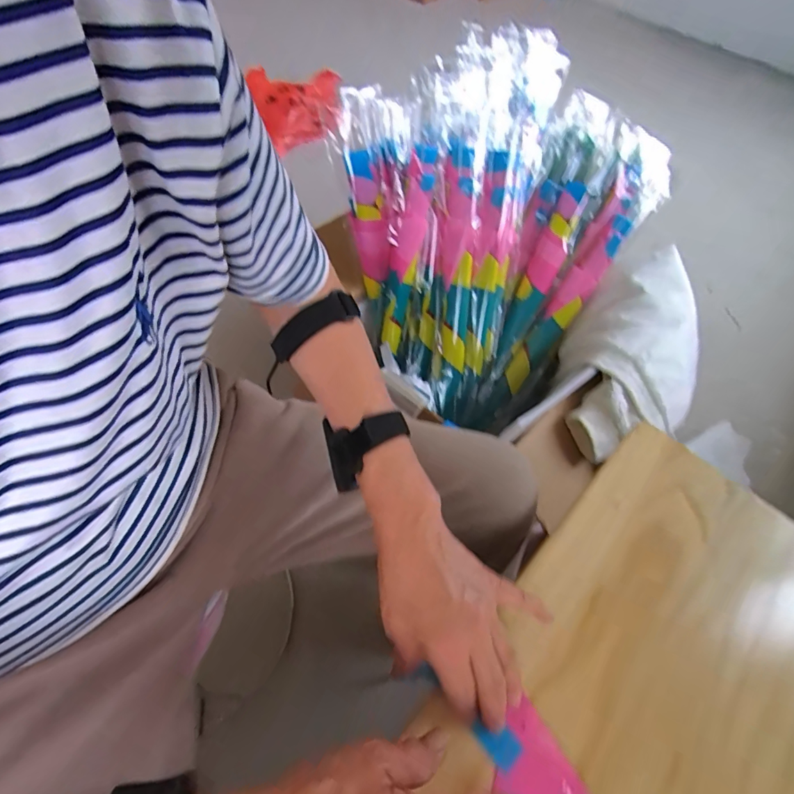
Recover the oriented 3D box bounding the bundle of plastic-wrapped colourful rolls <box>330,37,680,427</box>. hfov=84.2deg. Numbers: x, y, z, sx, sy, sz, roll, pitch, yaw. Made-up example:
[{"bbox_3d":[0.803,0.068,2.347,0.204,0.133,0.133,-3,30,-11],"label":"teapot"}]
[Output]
[{"bbox_3d":[0.210,-0.333,0.869,0.533,0.432,0.462,-35,67,-25],"label":"bundle of plastic-wrapped colourful rolls"}]

